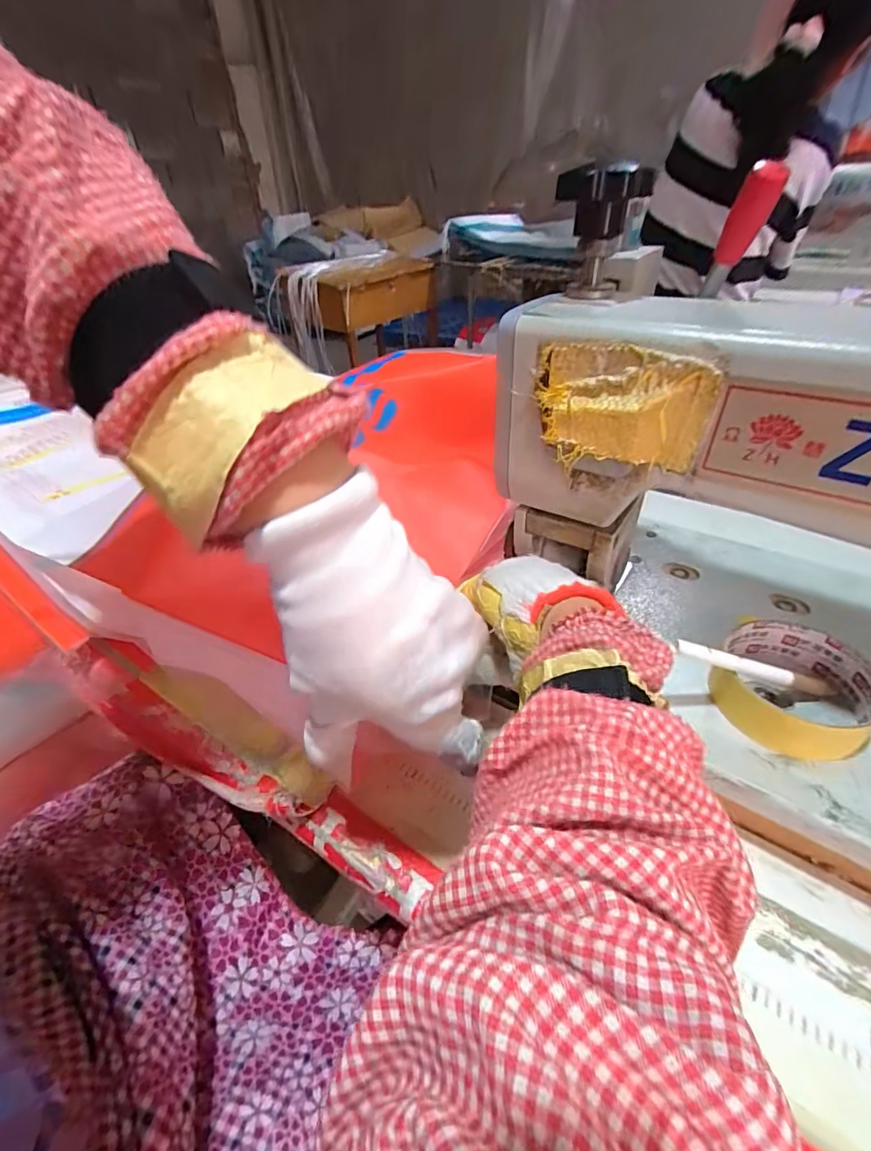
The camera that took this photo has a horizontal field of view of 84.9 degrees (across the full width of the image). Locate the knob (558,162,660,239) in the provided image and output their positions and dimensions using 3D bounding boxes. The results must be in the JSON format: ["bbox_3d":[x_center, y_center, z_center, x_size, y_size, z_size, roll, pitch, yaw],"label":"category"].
[{"bbox_3d":[0.086,-0.190,0.243,0.044,0.030,0.030,9,42,14],"label":"knob"}]

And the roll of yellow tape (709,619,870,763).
[{"bbox_3d":[0.212,0.065,0.280,0.082,0.034,0.079,-2,40,2],"label":"roll of yellow tape"}]

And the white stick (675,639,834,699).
[{"bbox_3d":[0.189,0.055,0.274,0.121,0.009,0.011,16,37,-16],"label":"white stick"}]

